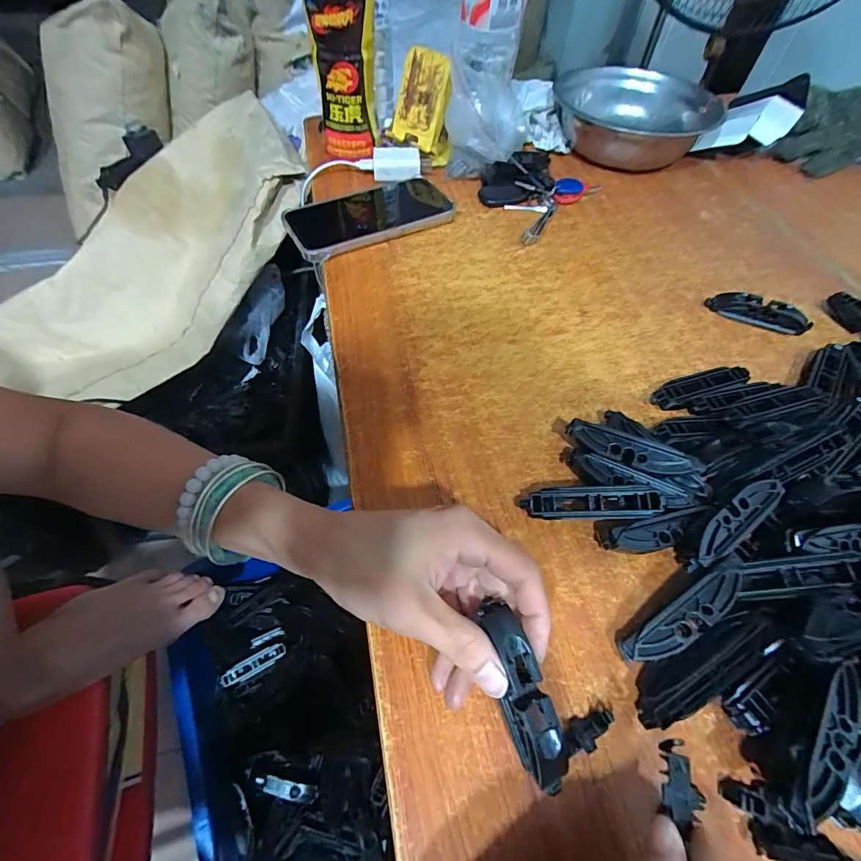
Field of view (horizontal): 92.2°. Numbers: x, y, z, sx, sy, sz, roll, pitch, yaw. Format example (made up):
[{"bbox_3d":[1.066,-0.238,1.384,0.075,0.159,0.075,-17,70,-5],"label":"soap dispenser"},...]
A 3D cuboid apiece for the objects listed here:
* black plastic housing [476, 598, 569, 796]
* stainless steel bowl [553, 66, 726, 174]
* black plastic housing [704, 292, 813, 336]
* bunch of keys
[{"bbox_3d":[0.041,0.116,0.183,0.019,0.013,0.076,-15,76,-11],"label":"black plastic housing"},{"bbox_3d":[0.249,-0.392,0.527,0.179,0.061,0.187,7,56,4],"label":"stainless steel bowl"},{"bbox_3d":[0.287,-0.103,0.361,0.080,0.019,0.018,24,59,15],"label":"black plastic housing"},{"bbox_3d":[0.115,-0.271,0.463,0.145,0.027,0.116,-35,63,-22],"label":"bunch of keys"}]

